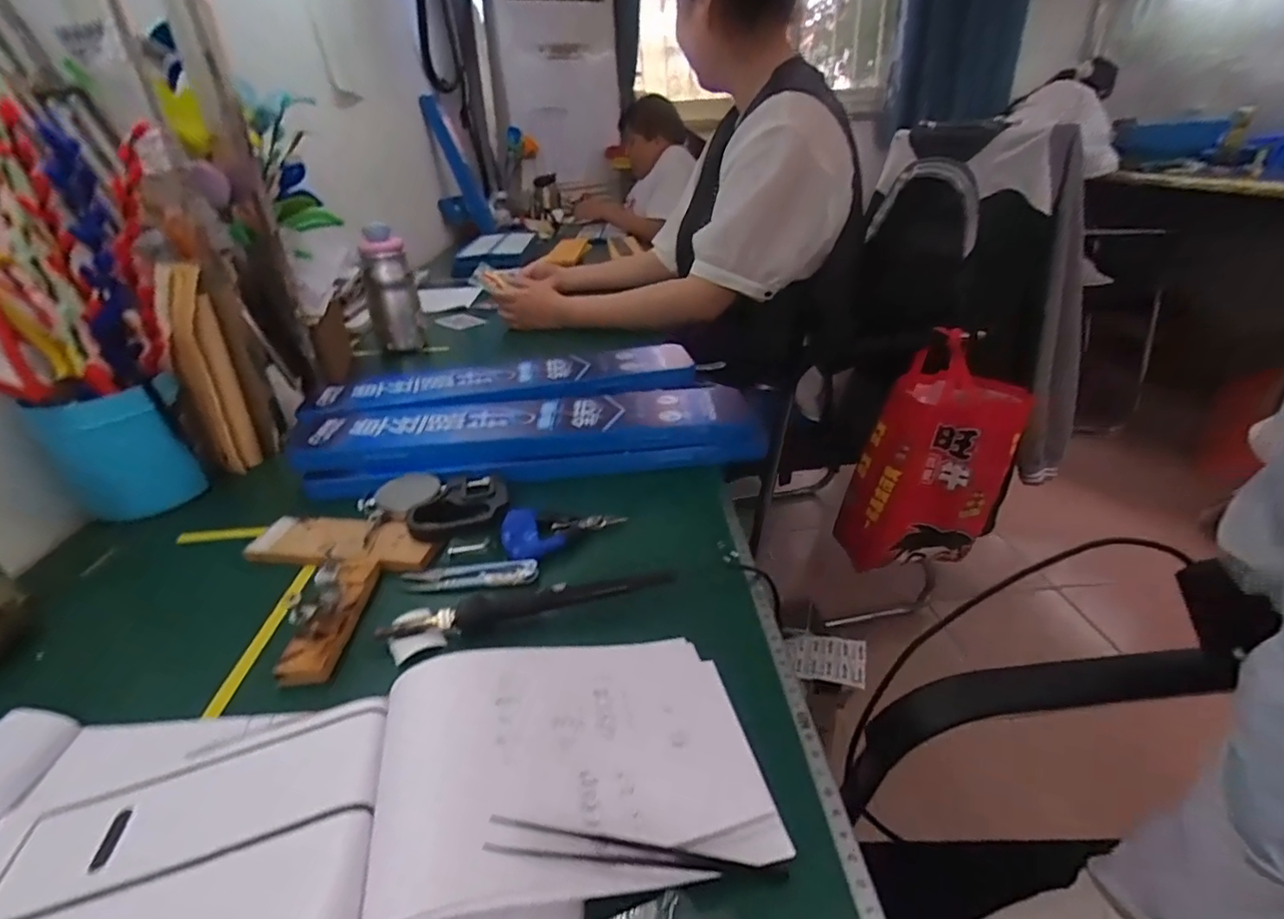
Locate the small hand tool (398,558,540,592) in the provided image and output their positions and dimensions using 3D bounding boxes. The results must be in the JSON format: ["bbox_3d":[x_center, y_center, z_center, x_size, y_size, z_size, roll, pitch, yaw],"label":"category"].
[{"bbox_3d":[-0.130,0.087,0.431,0.100,0.013,0.024,-2,30,2],"label":"small hand tool"}]

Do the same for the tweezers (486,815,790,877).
[{"bbox_3d":[-0.001,0.171,0.249,0.131,0.008,0.014,12,30,-5],"label":"tweezers"}]

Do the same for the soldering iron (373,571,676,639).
[{"bbox_3d":[-0.076,0.098,0.392,0.192,0.020,0.019,-9,30,-10],"label":"soldering iron"}]

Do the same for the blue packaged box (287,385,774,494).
[{"bbox_3d":[-0.110,-0.027,0.573,0.466,0.049,0.110,-6,30,-5],"label":"blue packaged box"}]

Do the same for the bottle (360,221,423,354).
[{"bbox_3d":[-0.390,-0.256,0.899,0.074,0.192,0.057,-15,32,-20],"label":"bottle"}]

